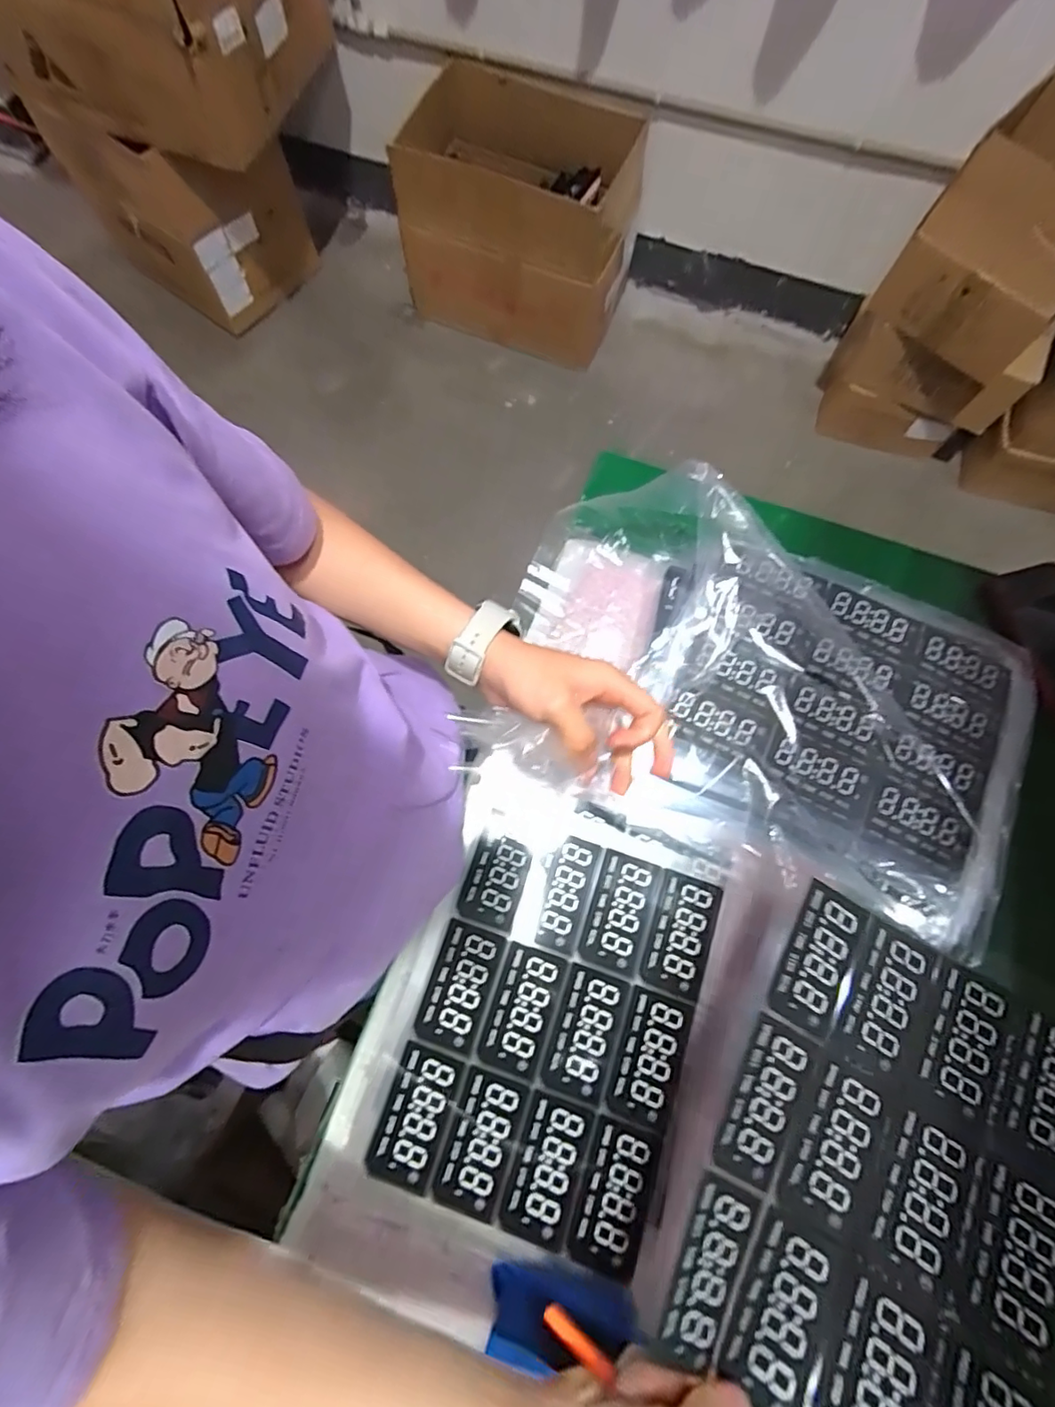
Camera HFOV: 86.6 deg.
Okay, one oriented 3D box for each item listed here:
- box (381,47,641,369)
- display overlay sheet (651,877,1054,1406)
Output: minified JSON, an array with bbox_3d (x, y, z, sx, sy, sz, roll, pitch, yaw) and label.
[{"bbox_3d":[-0.014,-1.229,1.467,0.571,0.422,0.374,22,74,6],"label":"box"},{"bbox_3d":[0.219,0.290,0.326,0.208,0.042,0.298,28,75,8],"label":"display overlay sheet"}]

